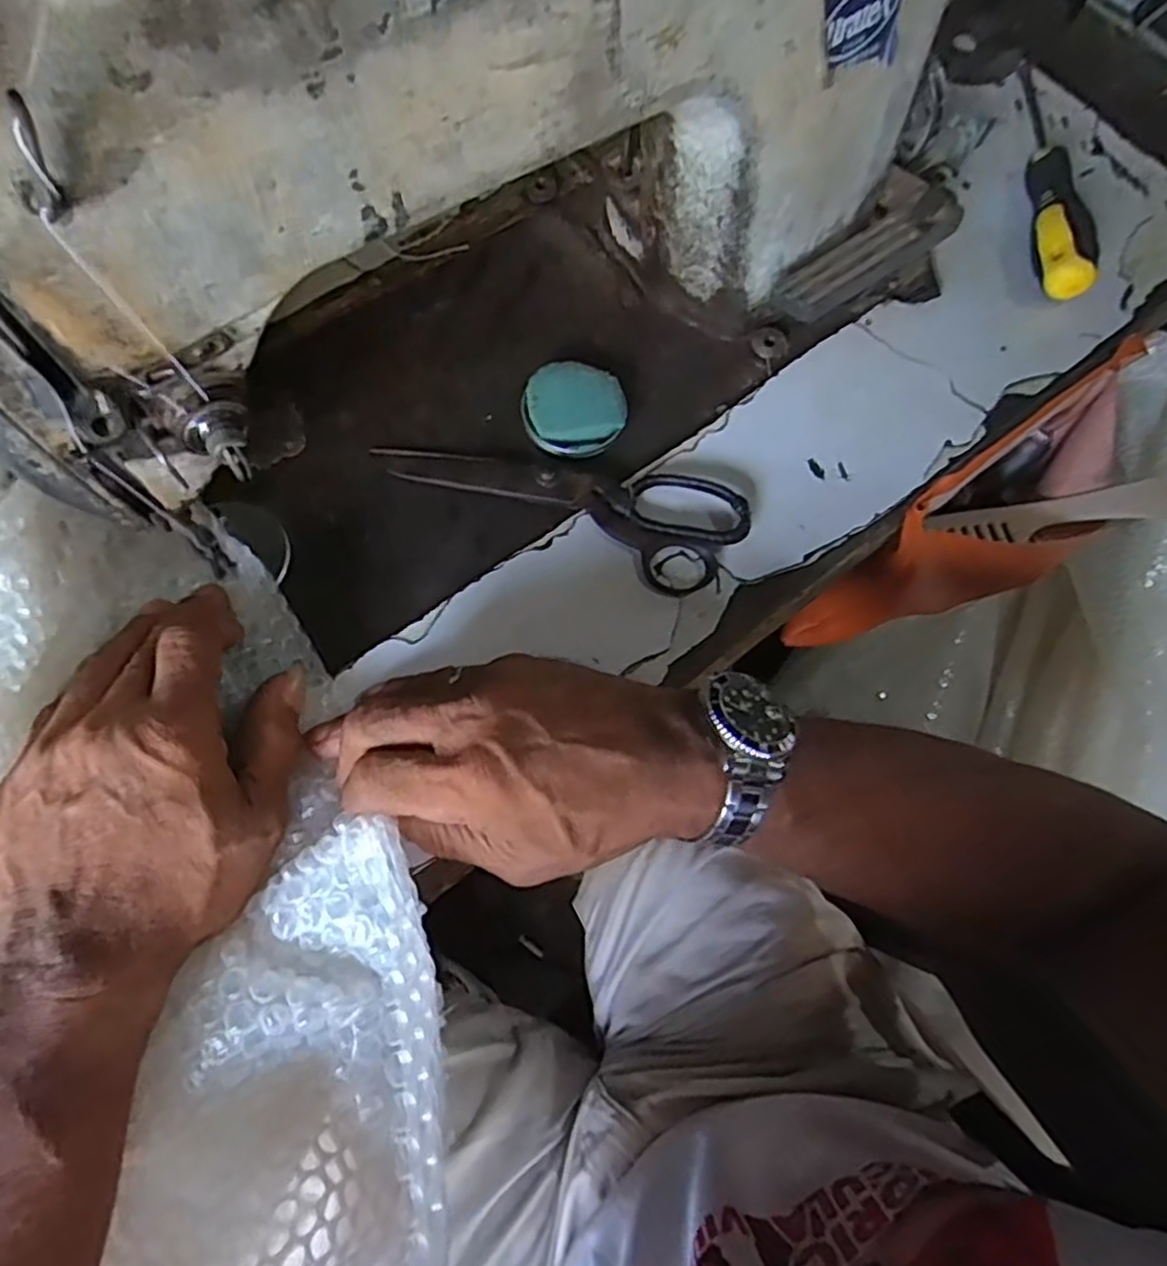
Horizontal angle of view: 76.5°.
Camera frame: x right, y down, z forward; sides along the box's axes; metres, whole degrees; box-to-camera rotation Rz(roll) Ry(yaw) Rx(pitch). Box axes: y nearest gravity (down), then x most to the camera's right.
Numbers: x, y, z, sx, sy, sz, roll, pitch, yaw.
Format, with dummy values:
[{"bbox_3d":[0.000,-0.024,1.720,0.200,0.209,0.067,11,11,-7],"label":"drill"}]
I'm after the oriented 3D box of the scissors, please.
[{"bbox_3d":[-0.012,-0.074,0.379,0.188,0.012,0.057,21,72,5],"label":"scissors"}]

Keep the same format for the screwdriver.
[{"bbox_3d":[0.289,-0.293,0.458,0.025,0.032,0.202,7,71,0],"label":"screwdriver"}]

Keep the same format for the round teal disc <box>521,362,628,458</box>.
[{"bbox_3d":[-0.005,-0.119,0.399,0.054,0.014,0.051,1,71,-2],"label":"round teal disc"}]

